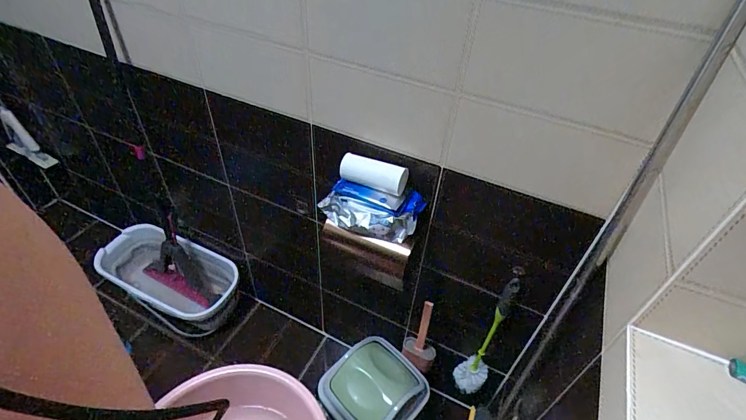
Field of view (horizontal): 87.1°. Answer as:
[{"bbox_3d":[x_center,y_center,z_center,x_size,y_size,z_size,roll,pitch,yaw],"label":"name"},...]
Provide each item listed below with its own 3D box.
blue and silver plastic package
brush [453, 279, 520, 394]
[{"bbox_3d":[-0.008,0.000,0.806,0.212,0.080,0.087,10,44,6],"label":"blue and silver plastic package"},{"bbox_3d":[0.279,0.322,0.952,0.077,0.365,0.103,33,50,27],"label":"brush"}]

